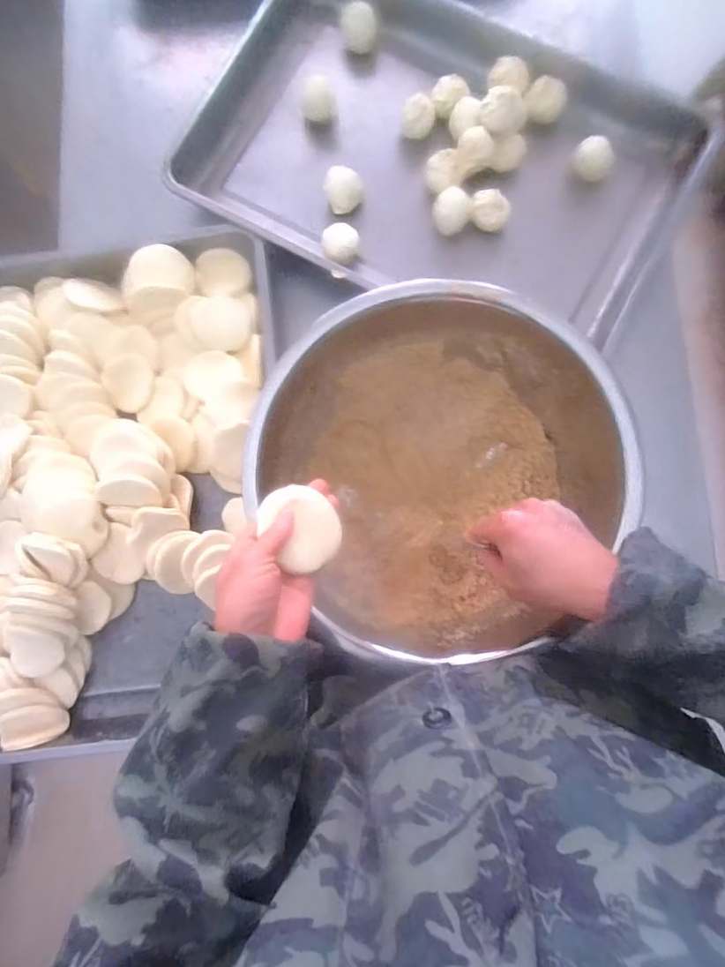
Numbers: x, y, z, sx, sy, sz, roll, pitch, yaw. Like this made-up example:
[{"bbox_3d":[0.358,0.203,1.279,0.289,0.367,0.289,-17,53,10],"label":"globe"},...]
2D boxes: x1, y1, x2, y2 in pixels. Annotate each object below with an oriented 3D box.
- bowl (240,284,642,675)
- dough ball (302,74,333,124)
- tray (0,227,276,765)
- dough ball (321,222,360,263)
[{"bbox_3d":[0.073,-0.015,0.552,0.343,0.160,0.349,0,83,2],"label":"bowl"},{"bbox_3d":[-0.061,-0.514,0.685,0.042,0.033,0.041,0,83,2],"label":"dough ball"},{"bbox_3d":[-0.287,-0.012,0.605,0.394,0.068,0.601,-8,83,1],"label":"tray"},{"bbox_3d":[-0.026,-0.297,0.645,0.045,0.039,0.046,0,83,2],"label":"dough ball"}]

